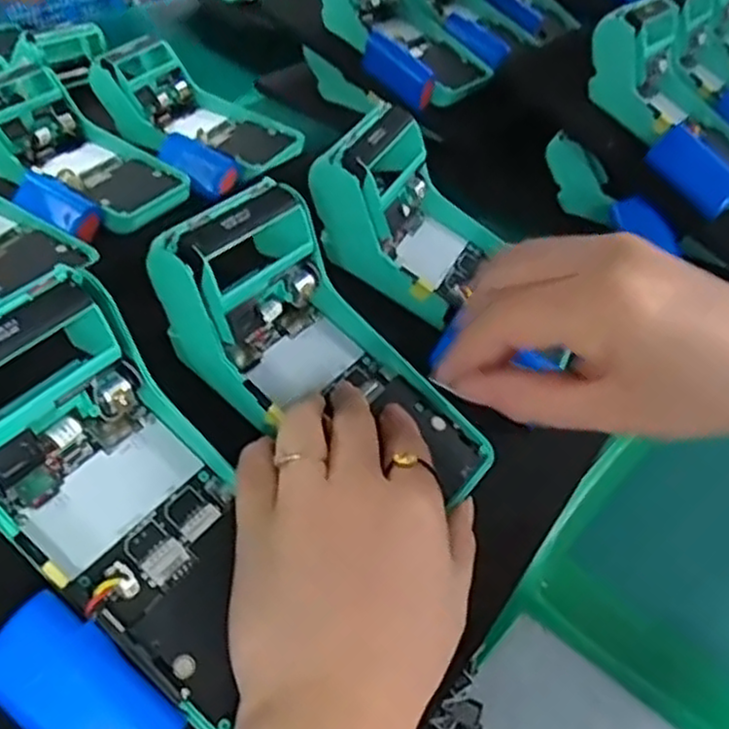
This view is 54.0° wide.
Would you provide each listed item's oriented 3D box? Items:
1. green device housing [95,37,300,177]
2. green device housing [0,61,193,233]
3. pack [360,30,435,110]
[{"bbox_3d":[-0.138,-0.211,0.595,0.168,0.066,0.088,26,46,19],"label":"green device housing"},{"bbox_3d":[-0.214,-0.158,0.541,0.164,0.052,0.077,35,48,9],"label":"green device housing"},{"bbox_3d":[0.026,-0.243,0.590,0.073,0.036,0.020,44,53,16],"label":"pack"}]

